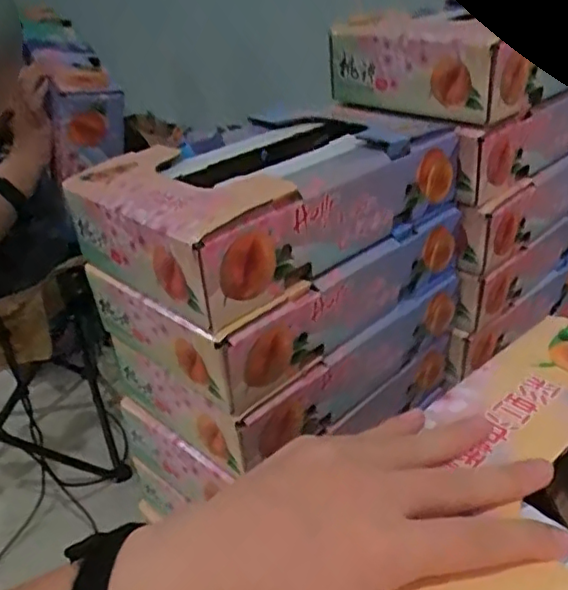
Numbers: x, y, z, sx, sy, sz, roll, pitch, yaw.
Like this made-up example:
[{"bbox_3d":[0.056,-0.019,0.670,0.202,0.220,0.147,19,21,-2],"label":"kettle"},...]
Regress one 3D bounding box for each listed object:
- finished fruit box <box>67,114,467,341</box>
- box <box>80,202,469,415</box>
[{"bbox_3d":[-0.017,-0.122,0.732,0.252,0.107,0.387,23,40,39],"label":"finished fruit box"},{"bbox_3d":[0.003,-0.030,0.773,0.244,0.090,0.403,22,39,38],"label":"box"}]

